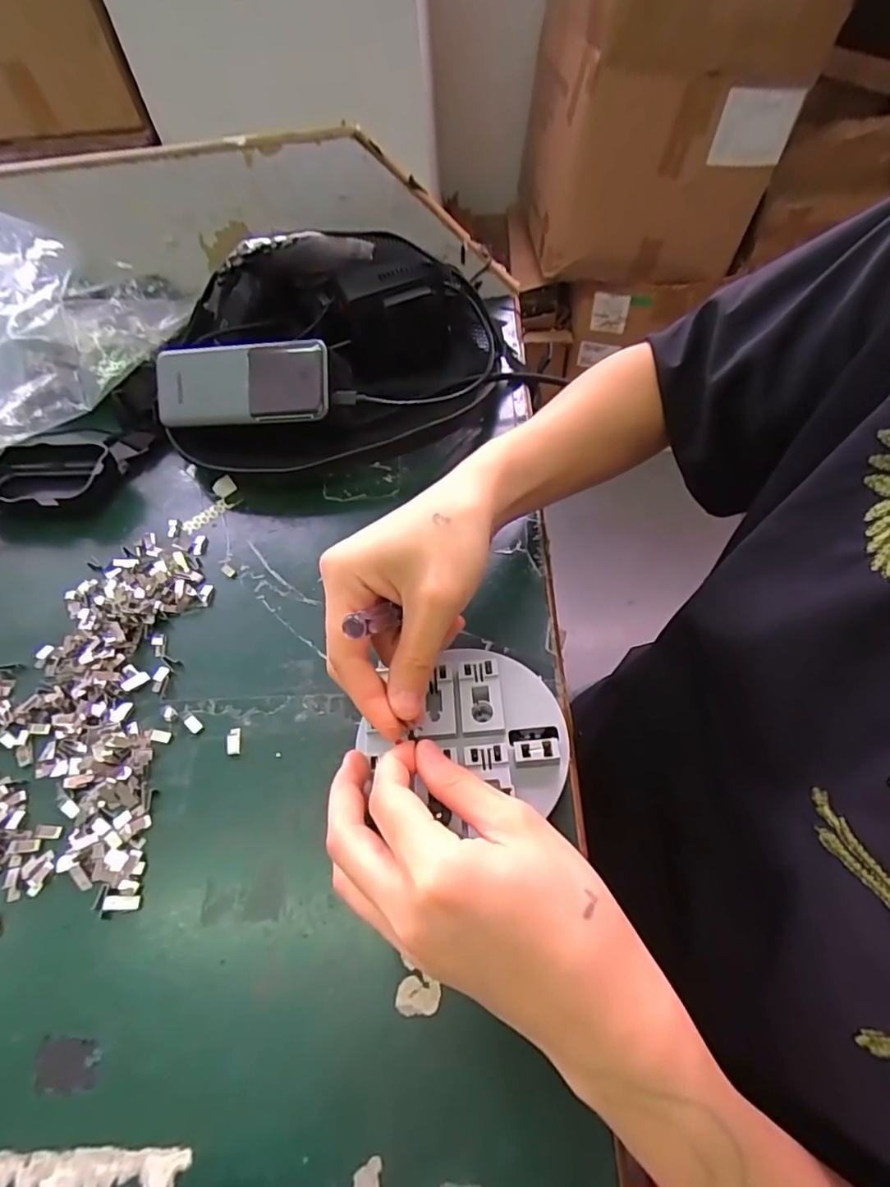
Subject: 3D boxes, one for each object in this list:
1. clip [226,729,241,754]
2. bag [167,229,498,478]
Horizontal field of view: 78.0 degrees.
[{"bbox_3d":[-0.114,0.079,0.296,0.007,0.004,0.015,-10,56,-2],"label":"clip"},{"bbox_3d":[-0.084,-0.185,0.406,0.242,0.111,0.183,-10,56,-2],"label":"bag"}]

